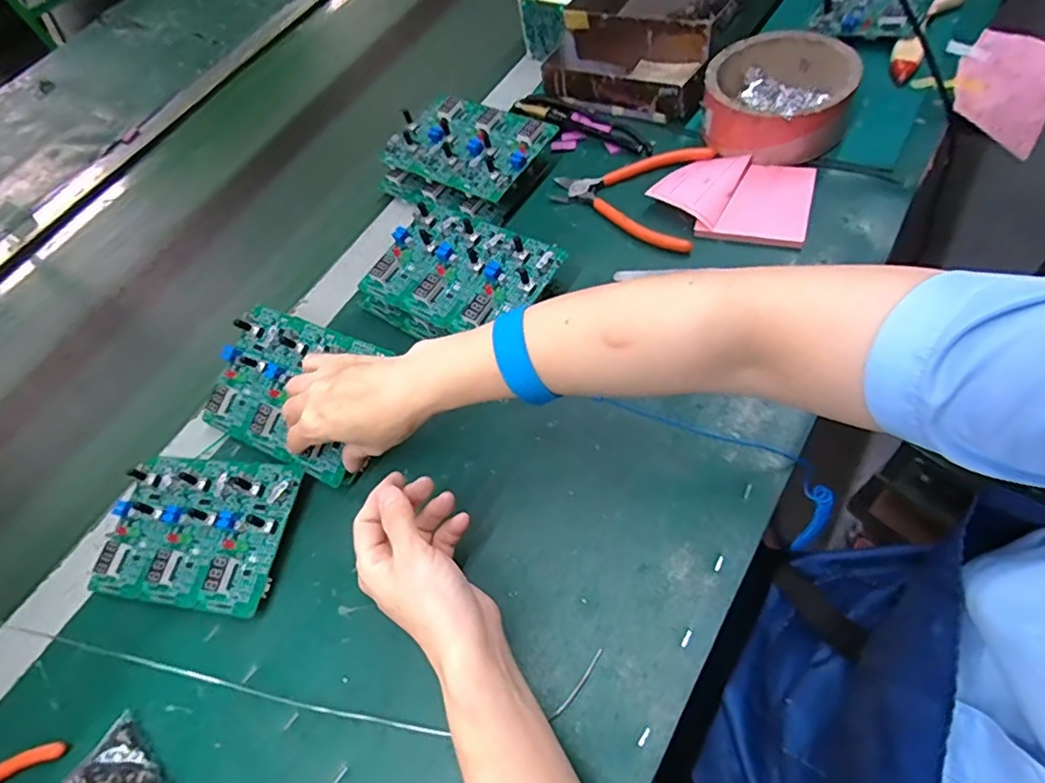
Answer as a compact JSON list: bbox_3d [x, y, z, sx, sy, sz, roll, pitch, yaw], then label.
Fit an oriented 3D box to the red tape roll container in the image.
[{"bbox_3d":[0.229,-0.266,0.515,0.120,0.062,0.128,18,62,14],"label":"red tape roll container"}]

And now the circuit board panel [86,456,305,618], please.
[{"bbox_3d":[-0.239,0.098,0.419,0.141,0.028,0.103,8,60,8],"label":"circuit board panel"}]

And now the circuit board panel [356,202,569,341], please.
[{"bbox_3d":[-0.053,-0.097,0.477,0.147,0.046,0.104,27,64,18],"label":"circuit board panel"}]

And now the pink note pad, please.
[{"bbox_3d":[0.180,-0.169,0.495,0.126,0.024,0.088,14,61,12],"label":"pink note pad"}]

